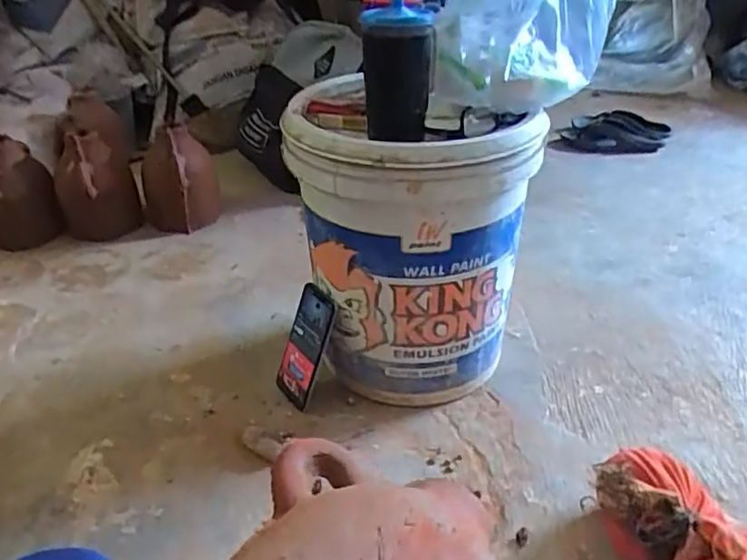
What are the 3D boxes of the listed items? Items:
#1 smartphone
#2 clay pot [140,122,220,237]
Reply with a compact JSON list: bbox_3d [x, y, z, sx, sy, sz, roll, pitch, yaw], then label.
[{"bbox_3d":[-0.093,0.089,0.846,0.074,0.164,0.015,29,18,39],"label":"smartphone"},{"bbox_3d":[-0.419,-0.223,1.324,0.158,0.185,0.208,-13,35,-15],"label":"clay pot"}]

